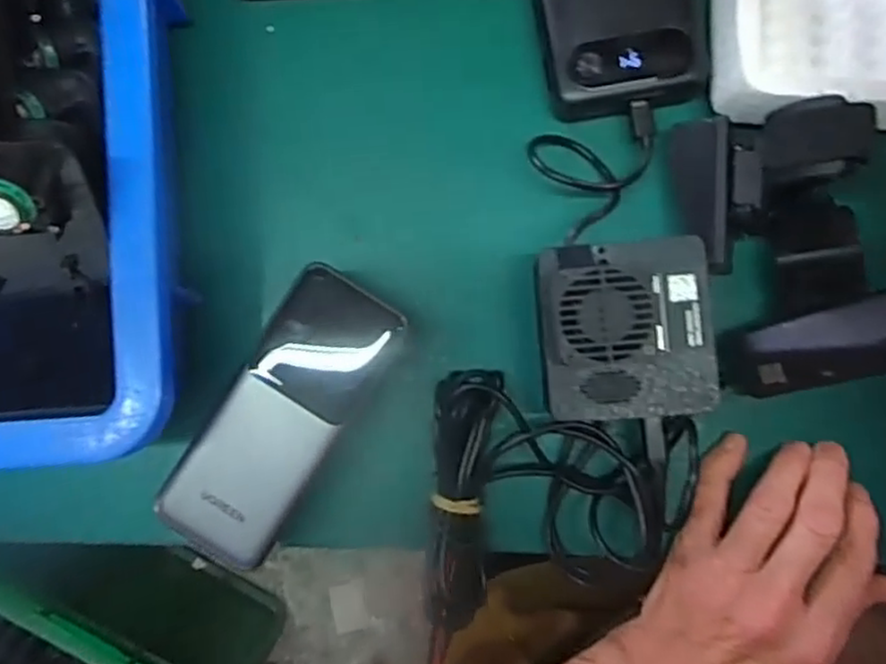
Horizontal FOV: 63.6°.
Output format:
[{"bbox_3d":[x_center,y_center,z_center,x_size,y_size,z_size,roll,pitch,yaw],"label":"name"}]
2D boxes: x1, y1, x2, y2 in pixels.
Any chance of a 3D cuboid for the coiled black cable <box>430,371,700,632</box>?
[{"bbox_3d":[0.053,0.078,0.331,0.117,0.032,0.109,3,87,1],"label":"coiled black cable"}]

